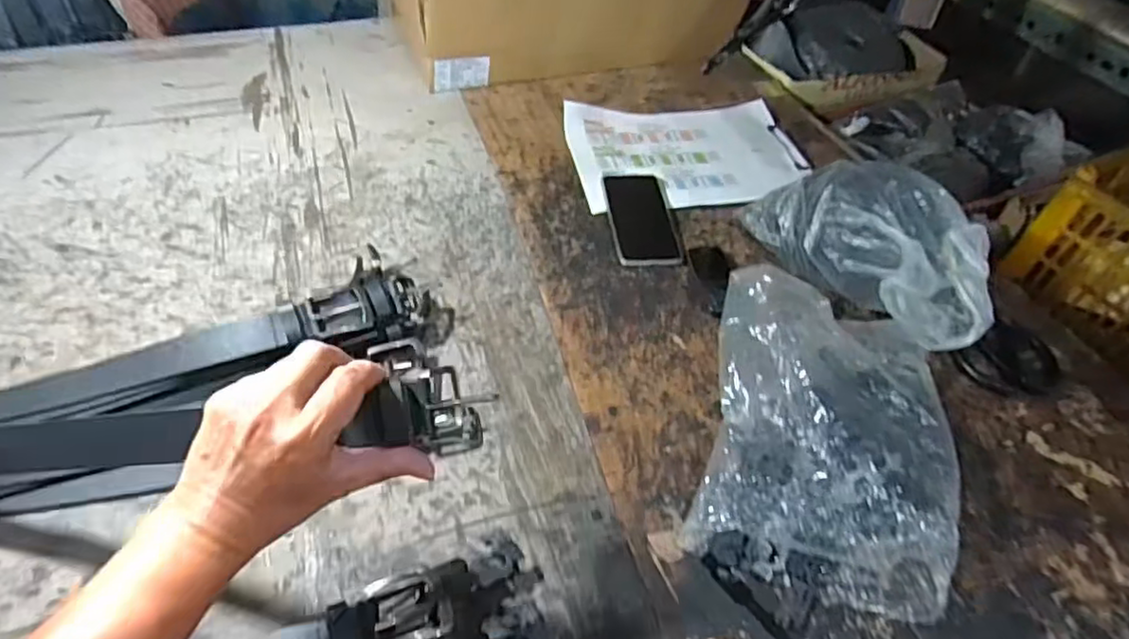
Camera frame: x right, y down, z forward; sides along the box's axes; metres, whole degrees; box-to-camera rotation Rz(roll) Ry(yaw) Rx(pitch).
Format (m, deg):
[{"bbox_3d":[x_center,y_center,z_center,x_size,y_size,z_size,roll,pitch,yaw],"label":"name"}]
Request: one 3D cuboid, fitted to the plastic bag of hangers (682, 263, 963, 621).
[{"bbox_3d":[0.241,0.094,0.597,0.209,0.067,0.336,15,48,7],"label":"plastic bag of hangers"}]

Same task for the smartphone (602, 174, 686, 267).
[{"bbox_3d":[0.098,-0.130,0.820,0.083,0.015,0.161,-3,48,-9],"label":"smartphone"}]

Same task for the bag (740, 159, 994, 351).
[{"bbox_3d":[0.314,-0.079,0.697,0.125,0.126,0.298,-13,34,-18],"label":"bag"}]

